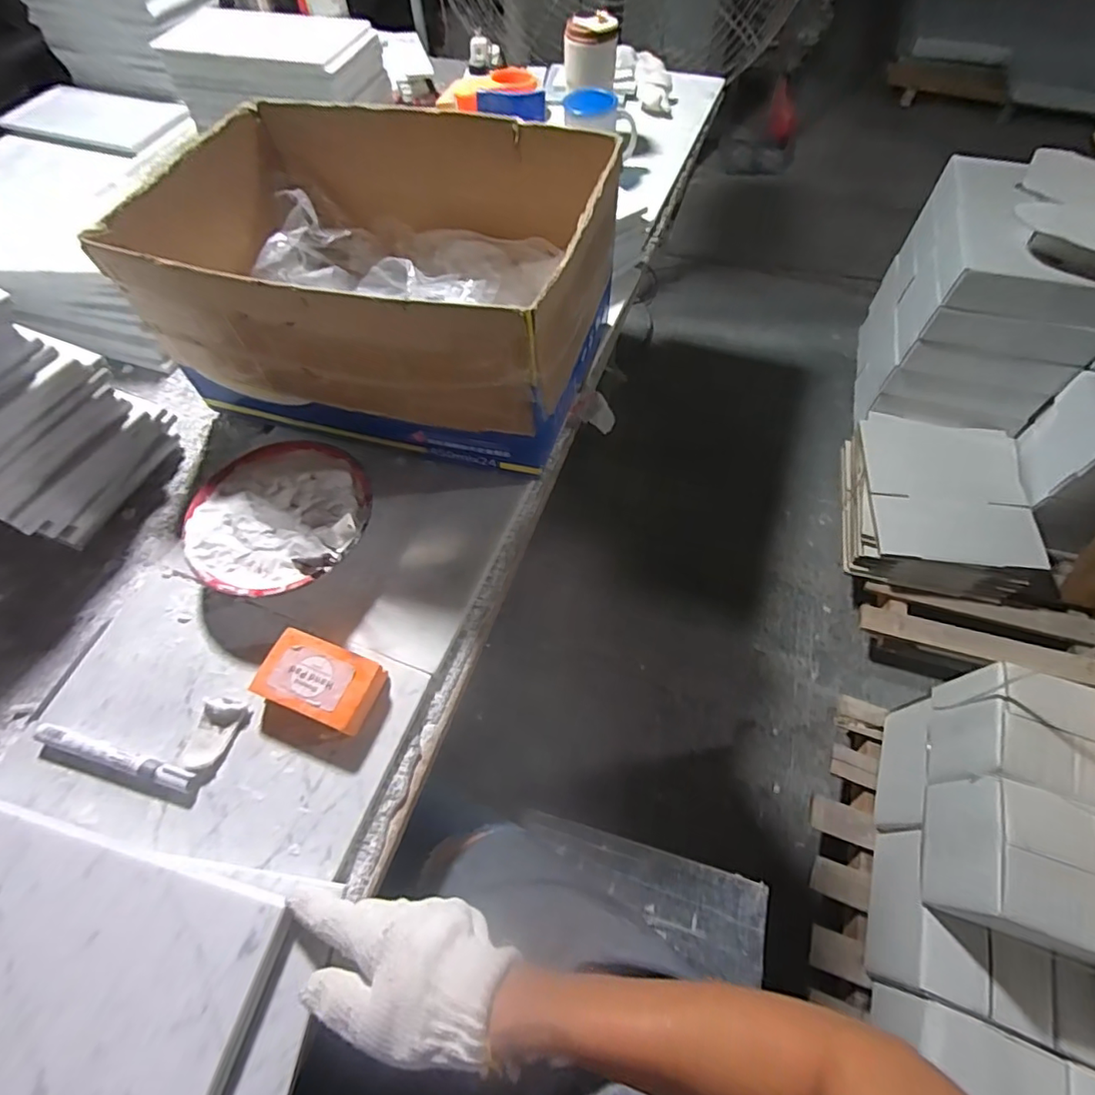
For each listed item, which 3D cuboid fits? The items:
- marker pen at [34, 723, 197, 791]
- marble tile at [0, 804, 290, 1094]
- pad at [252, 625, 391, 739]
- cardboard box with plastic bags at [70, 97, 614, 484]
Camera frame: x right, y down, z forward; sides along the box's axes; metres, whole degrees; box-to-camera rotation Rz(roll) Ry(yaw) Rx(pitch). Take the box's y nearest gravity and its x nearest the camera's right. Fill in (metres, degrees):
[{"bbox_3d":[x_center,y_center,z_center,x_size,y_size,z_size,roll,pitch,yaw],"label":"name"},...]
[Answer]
[{"bbox_3d":[-0.347,0.167,0.438,0.141,0.016,0.014,13,64,9],"label":"marker pen"},{"bbox_3d":[-0.352,0.281,0.364,0.316,0.017,0.158,11,61,10],"label":"marble tile"},{"bbox_3d":[-0.189,0.110,0.455,0.090,0.035,0.058,18,65,12],"label":"pad"},{"bbox_3d":[-0.160,-0.276,0.560,0.410,0.182,0.290,17,64,11],"label":"cardboard box with plastic bags"}]

